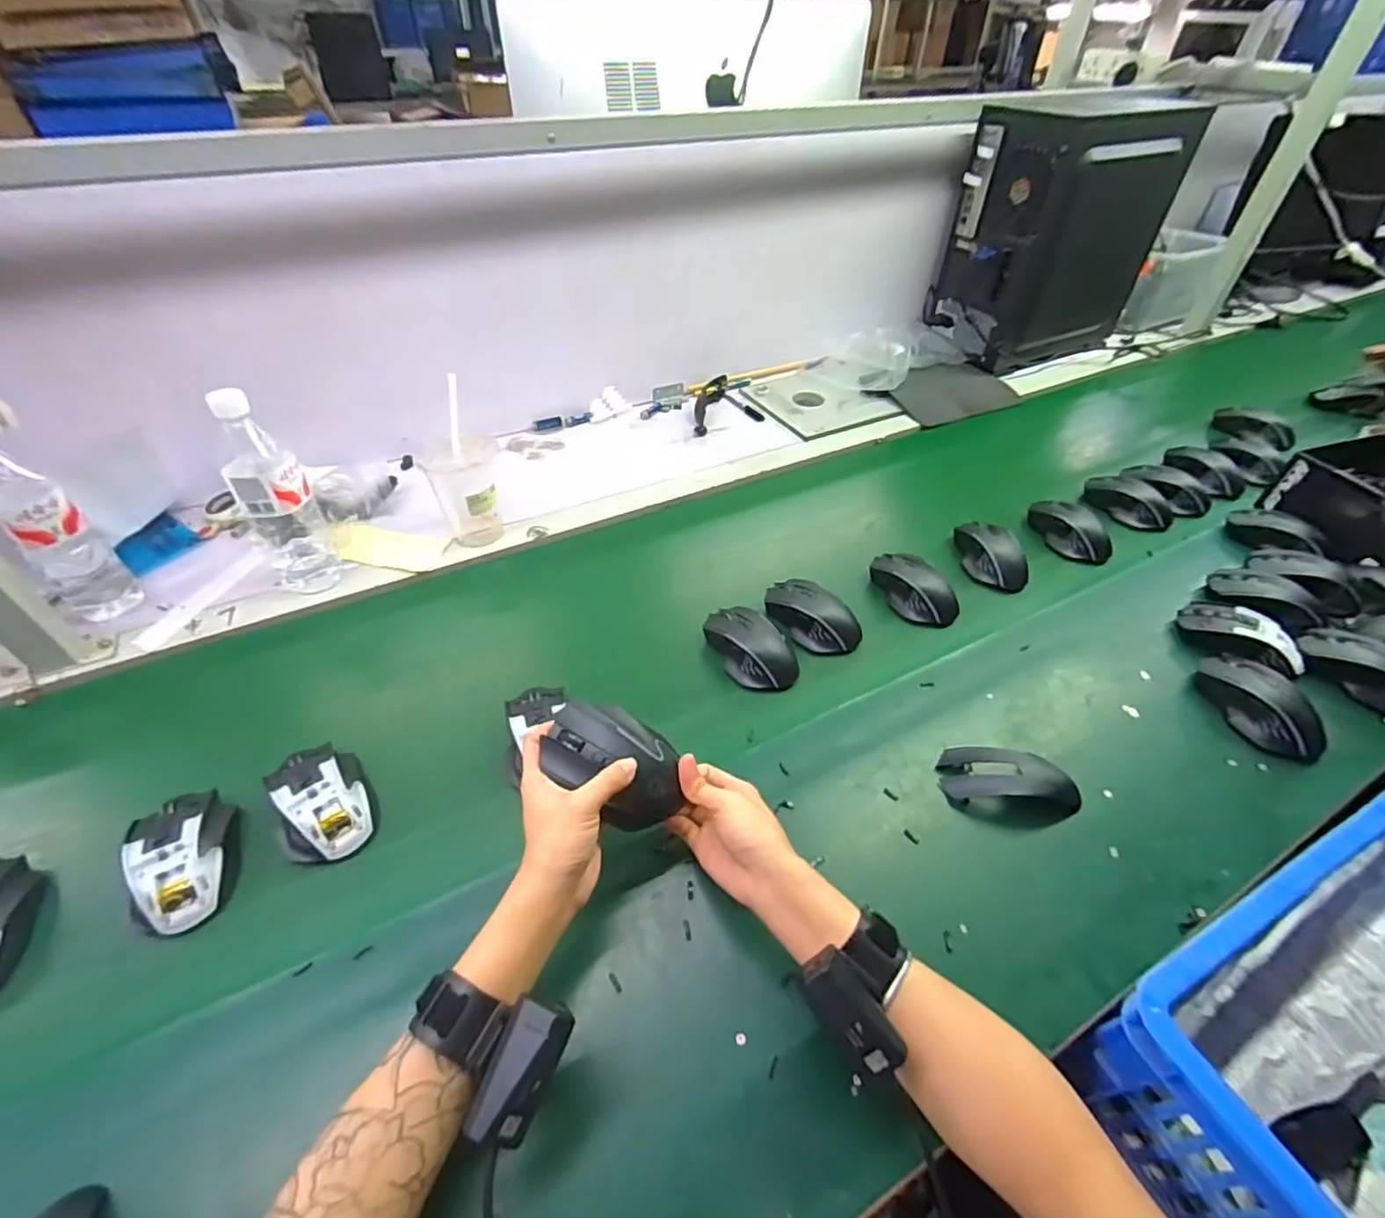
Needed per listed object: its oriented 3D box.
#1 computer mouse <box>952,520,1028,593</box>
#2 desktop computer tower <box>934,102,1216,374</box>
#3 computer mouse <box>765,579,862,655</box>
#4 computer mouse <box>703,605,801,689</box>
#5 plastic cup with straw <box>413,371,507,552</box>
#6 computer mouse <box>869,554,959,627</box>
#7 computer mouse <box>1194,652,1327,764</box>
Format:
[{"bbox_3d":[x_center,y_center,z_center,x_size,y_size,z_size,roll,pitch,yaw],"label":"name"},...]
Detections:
[{"bbox_3d":[0.377,-0.069,0.779,0.081,0.038,0.104,-2,45,-3],"label":"computer mouse"},{"bbox_3d":[0.658,-0.680,1.132,0.362,0.360,0.204,-22,50,-22],"label":"desktop computer tower"},{"bbox_3d":[0.135,0.006,0.703,0.063,0.042,0.112,-31,54,-29],"label":"computer mouse"},{"bbox_3d":[0.062,0.039,0.667,0.064,0.036,0.117,-29,53,-27],"label":"computer mouse"},{"bbox_3d":[-0.278,-0.170,0.763,0.083,0.175,0.085,34,53,28],"label":"plastic cup with straw"},{"bbox_3d":[0.266,-0.029,0.745,0.071,0.038,0.116,-16,48,-17],"label":"computer mouse"},{"bbox_3d":[0.564,0.092,0.615,0.063,0.044,0.118,-8,46,-10],"label":"computer mouse"}]

